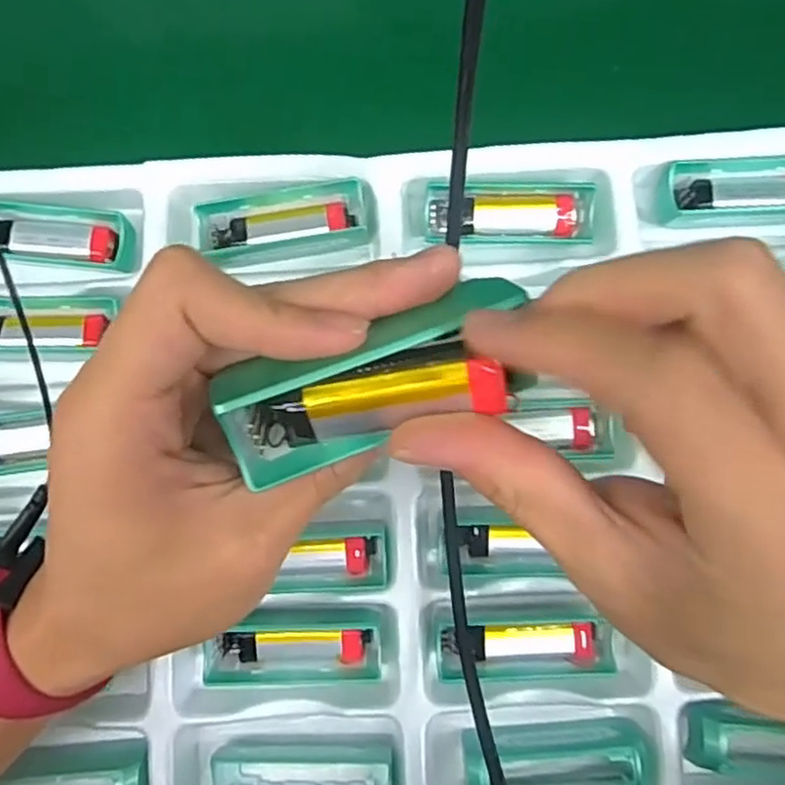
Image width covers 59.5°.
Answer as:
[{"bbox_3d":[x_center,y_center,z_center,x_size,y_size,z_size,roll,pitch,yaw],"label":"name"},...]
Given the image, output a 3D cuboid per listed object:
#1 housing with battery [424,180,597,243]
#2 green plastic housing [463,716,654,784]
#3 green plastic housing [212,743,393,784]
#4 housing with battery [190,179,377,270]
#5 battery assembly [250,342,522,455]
[{"bbox_3d":[0.056,-0.086,0.330,0.079,0.016,0.028,1,86,-1],"label":"housing with battery"},{"bbox_3d":[0.074,0.168,0.311,0.080,0.030,0.028,-7,86,-1],"label":"green plastic housing"},{"bbox_3d":[-0.040,0.173,0.305,0.080,0.019,0.026,1,86,-1],"label":"green plastic housing"},{"bbox_3d":[-0.051,-0.080,0.331,0.080,0.012,0.032,-10,86,-2],"label":"housing with battery"},{"bbox_3d":[-0.004,0.002,0.164,0.061,0.013,0.017,-13,88,11],"label":"battery assembly"}]

